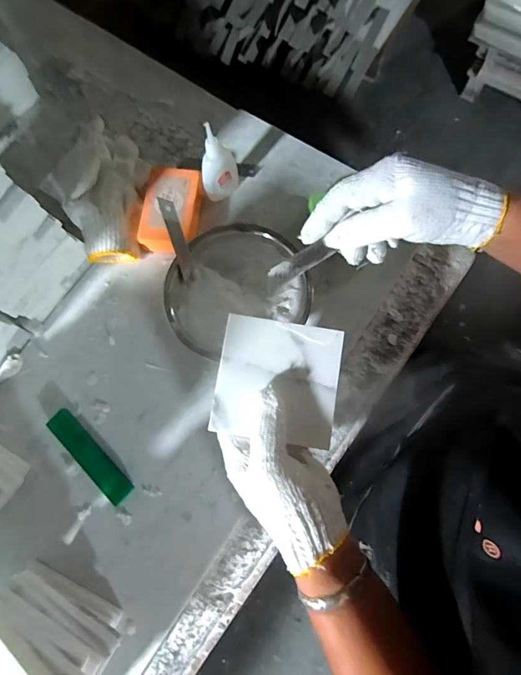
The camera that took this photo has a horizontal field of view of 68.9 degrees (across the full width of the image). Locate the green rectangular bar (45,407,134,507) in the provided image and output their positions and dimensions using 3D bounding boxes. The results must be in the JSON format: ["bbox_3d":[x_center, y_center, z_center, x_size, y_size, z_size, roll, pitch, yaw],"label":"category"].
[{"bbox_3d":[-0.175,0.121,0.390,0.113,0.006,0.024,43,79,11],"label":"green rectangular bar"}]

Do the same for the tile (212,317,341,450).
[{"bbox_3d":[0.014,0.035,0.319,0.099,0.011,0.097,9,75,3],"label":"tile"}]

